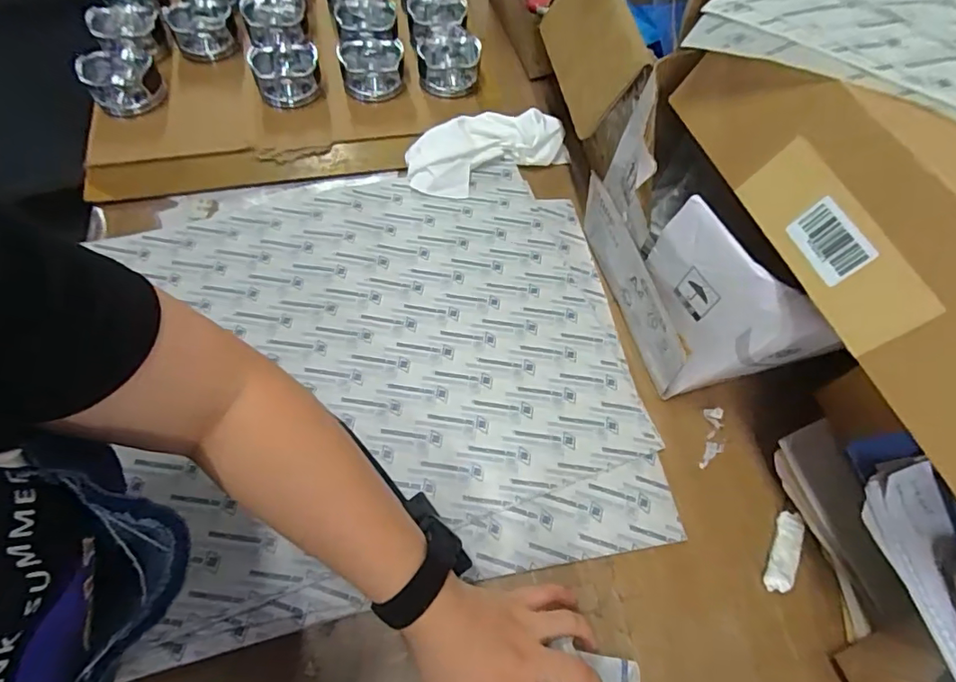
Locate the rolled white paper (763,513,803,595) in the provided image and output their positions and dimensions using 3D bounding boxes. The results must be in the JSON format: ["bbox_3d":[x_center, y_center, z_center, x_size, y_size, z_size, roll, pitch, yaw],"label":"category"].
[{"bbox_3d":[0.273,0.187,0.469,0.023,0.008,0.072,27,65,10],"label":"rolled white paper"}]

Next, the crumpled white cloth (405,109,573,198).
[{"bbox_3d":[0.015,-0.231,0.643,0.205,0.043,0.090,-12,64,-10],"label":"crumpled white cloth"}]

